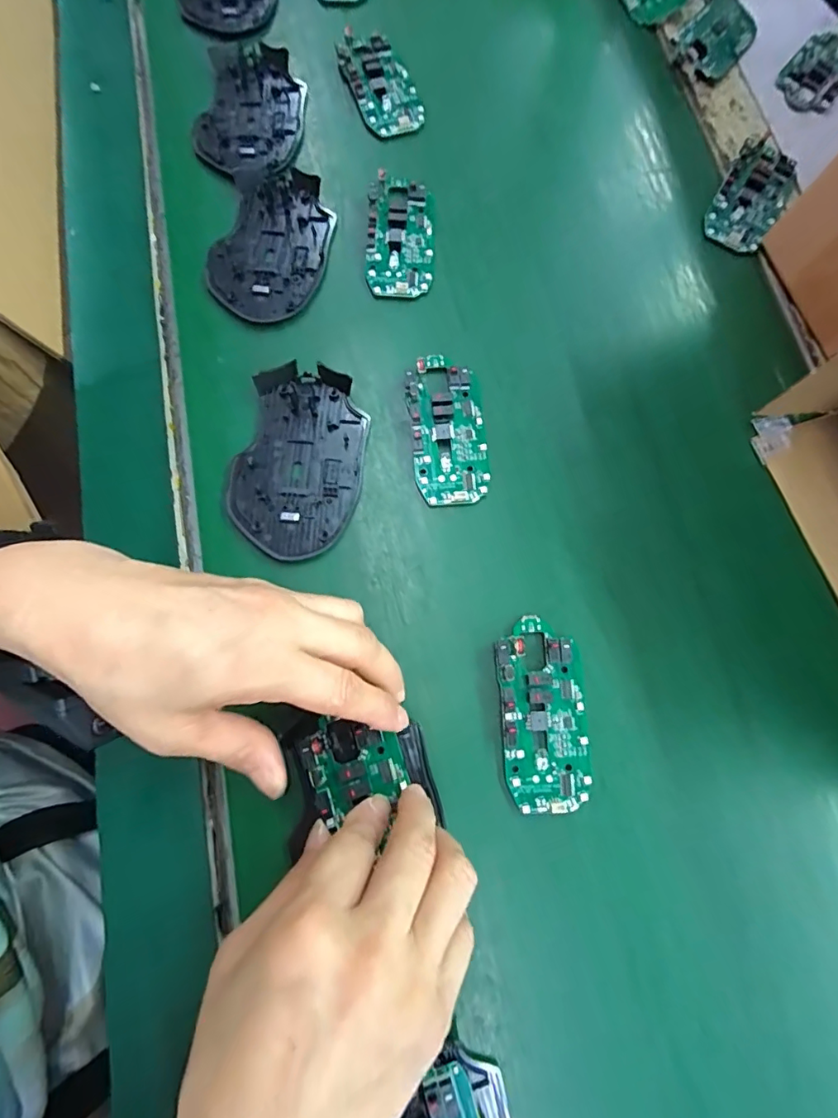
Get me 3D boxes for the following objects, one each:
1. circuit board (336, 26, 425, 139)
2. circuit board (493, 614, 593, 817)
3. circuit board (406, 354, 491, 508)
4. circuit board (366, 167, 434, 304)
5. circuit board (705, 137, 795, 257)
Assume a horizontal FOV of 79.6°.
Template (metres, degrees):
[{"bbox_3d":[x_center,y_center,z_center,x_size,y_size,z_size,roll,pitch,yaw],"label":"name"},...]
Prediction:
[{"bbox_3d":[-0.027,-0.358,0.377,0.046,0.014,0.082,-23,78,-6],"label":"circuit board"},{"bbox_3d":[0.066,0.081,0.267,0.045,0.012,0.097,-3,76,-2],"label":"circuit board"},{"bbox_3d":[0.018,-0.080,0.306,0.044,0.010,0.096,-5,77,-2],"label":"circuit board"},{"bbox_3d":[-0.012,-0.215,0.336,0.044,0.011,0.083,1,76,-1],"label":"circuit board"},{"bbox_3d":[0.238,-0.259,0.359,0.045,0.014,0.084,30,78,6],"label":"circuit board"}]

